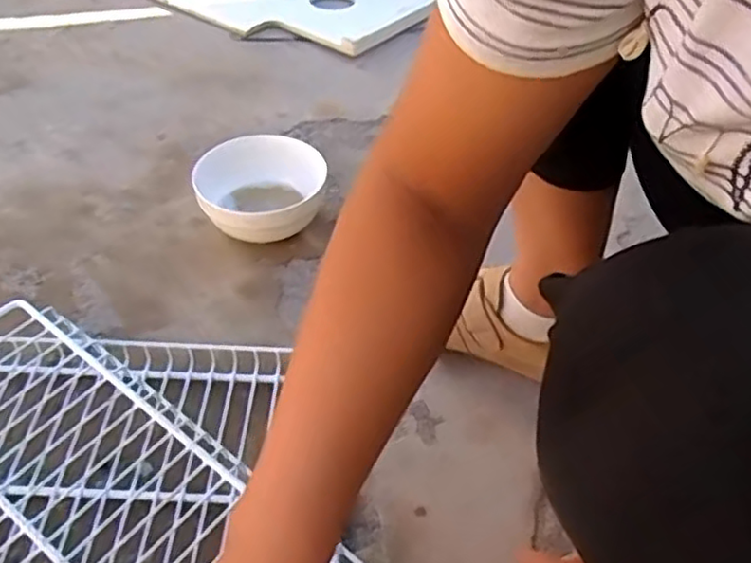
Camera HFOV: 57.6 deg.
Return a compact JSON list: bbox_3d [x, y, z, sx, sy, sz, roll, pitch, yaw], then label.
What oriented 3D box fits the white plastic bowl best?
[{"bbox_3d":[-0.131,-0.092,0.759,0.124,0.071,0.132,2,46,-2],"label":"white plastic bowl"}]

